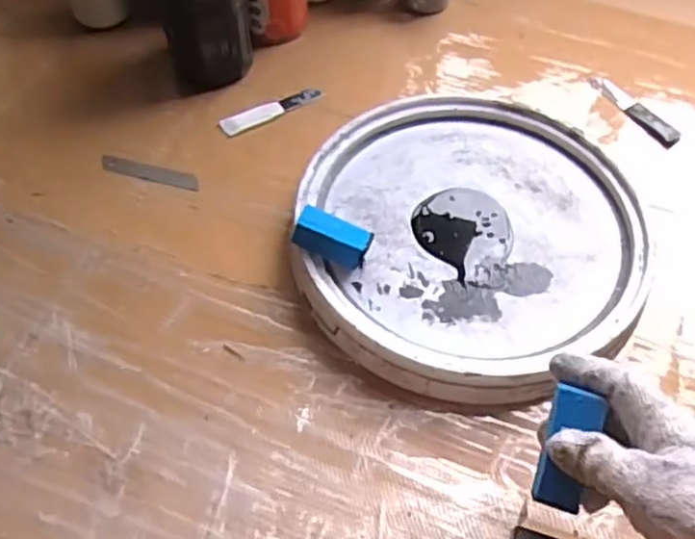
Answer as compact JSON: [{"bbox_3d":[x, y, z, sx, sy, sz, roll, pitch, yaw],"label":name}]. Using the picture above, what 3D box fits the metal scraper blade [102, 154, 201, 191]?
[{"bbox_3d":[-0.182,-0.089,0.634,0.096,0.004,0.019,14,55,10],"label":"metal scraper blade"}]

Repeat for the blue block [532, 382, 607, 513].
[{"bbox_3d":[0.127,0.103,0.393,0.027,0.013,0.069,9,98,4],"label":"blue block"}]

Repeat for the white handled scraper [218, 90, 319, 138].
[{"bbox_3d":[-0.075,-0.159,0.682,0.106,0.007,0.020,-28,60,-20],"label":"white handled scraper"}]

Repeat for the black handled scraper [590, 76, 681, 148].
[{"bbox_3d":[0.289,-0.161,0.690,0.026,0.007,0.111,-22,59,-17],"label":"black handled scraper"}]

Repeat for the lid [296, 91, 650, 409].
[{"bbox_3d":[0.103,-0.029,0.578,0.273,0.036,0.288,1,55,-1],"label":"lid"}]

